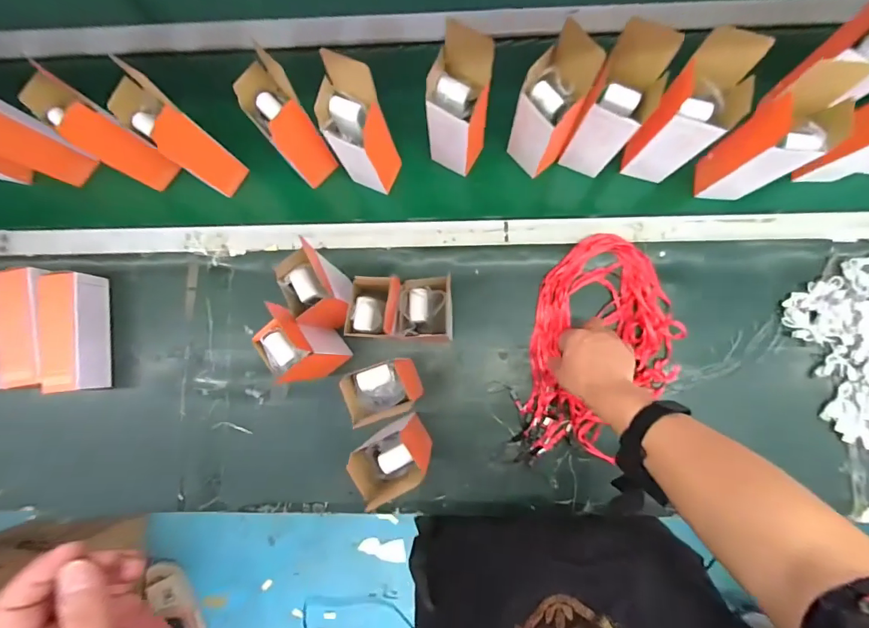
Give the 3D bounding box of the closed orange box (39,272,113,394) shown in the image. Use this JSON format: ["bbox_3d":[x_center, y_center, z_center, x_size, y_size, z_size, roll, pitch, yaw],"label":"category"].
[{"bbox_3d":[-0.558,0.030,0.698,0.067,0.077,0.184,0,85,2],"label":"closed orange box"}]

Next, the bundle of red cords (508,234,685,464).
[{"bbox_3d":[0.249,0.063,0.669,0.211,0.027,0.343,16,88,5],"label":"bundle of red cords"}]

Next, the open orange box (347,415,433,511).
[{"bbox_3d":[-0.047,0.180,0.584,0.062,0.187,0.058,-27,84,0],"label":"open orange box"}]

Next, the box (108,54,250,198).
[{"bbox_3d":[-0.348,-0.242,0.619,0.073,0.202,0.062,44,88,5],"label":"box"}]

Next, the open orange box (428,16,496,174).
[{"bbox_3d":[0.029,-0.263,0.600,0.081,0.204,0.071,29,87,5],"label":"open orange box"}]

